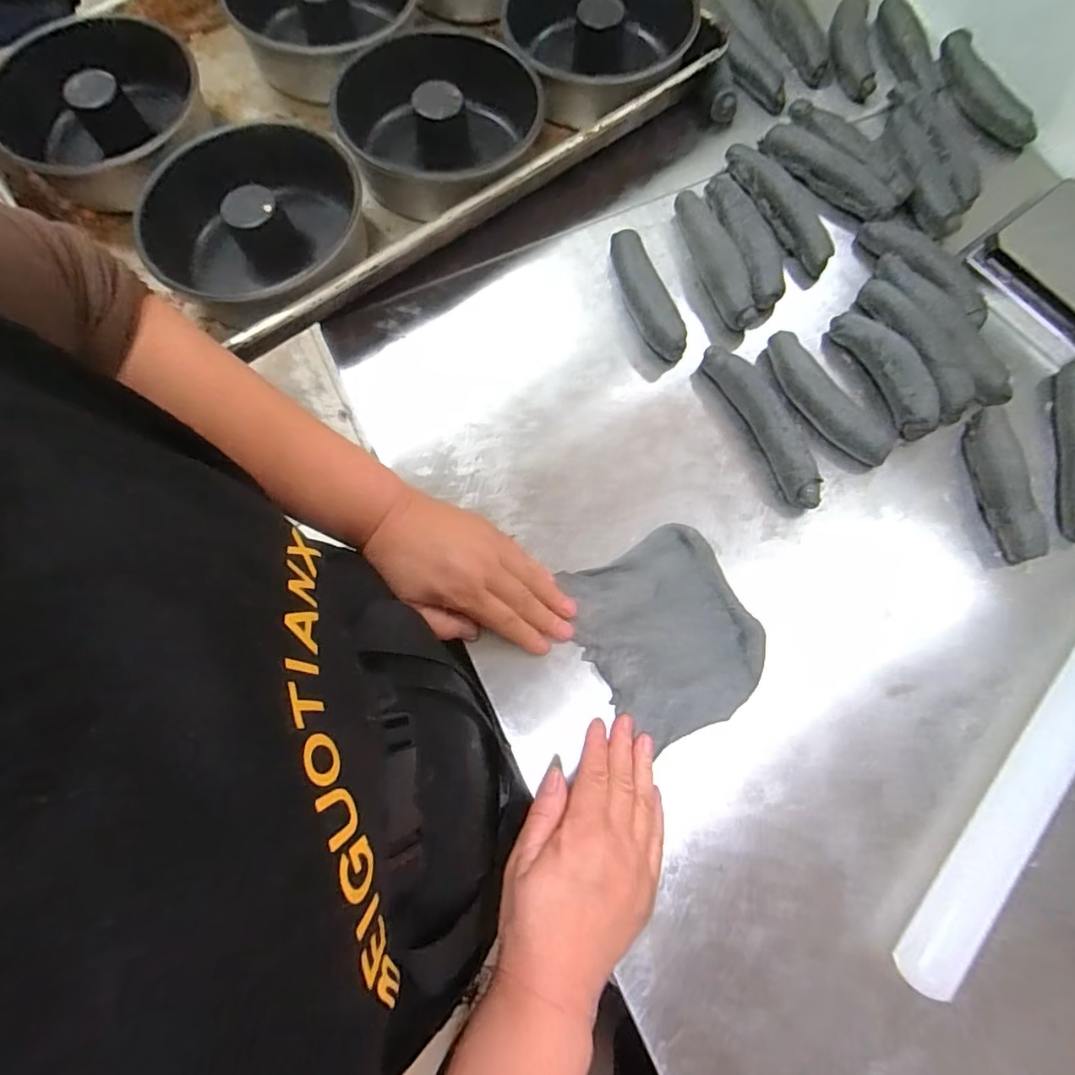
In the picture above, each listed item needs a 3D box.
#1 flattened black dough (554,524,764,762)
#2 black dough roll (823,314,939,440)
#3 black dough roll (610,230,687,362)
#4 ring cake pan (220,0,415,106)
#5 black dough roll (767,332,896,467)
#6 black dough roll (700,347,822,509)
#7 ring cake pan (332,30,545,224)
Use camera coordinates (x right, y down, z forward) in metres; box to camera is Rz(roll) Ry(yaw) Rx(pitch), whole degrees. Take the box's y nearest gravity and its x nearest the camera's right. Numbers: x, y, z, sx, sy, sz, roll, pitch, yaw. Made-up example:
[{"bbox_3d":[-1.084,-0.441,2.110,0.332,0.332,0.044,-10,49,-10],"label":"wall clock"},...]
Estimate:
[{"bbox_3d":[0.092,0.067,0.392,0.112,0.014,0.132,-28,76,-9],"label":"flattened black dough"},{"bbox_3d":[0.288,-0.136,0.450,0.038,0.028,0.116,-25,76,-9],"label":"black dough roll"},{"bbox_3d":[0.090,-0.202,0.463,0.027,0.034,0.117,-23,76,-8],"label":"black dough roll"},{"bbox_3d":[-0.200,-0.494,0.532,0.170,0.073,0.193,-33,77,-11],"label":"ring cake pan"},{"bbox_3d":[0.228,-0.111,0.439,0.035,0.026,0.128,-37,78,-12],"label":"black dough roll"},{"bbox_3d":[0.179,-0.089,0.435,0.030,0.030,0.144,-23,76,-8],"label":"black dough roll"},{"bbox_3d":[-0.086,-0.350,0.478,0.147,0.067,0.145,1,74,-2],"label":"ring cake pan"}]

